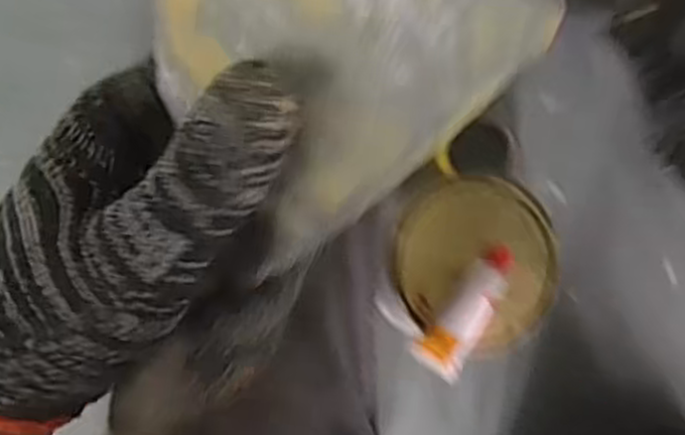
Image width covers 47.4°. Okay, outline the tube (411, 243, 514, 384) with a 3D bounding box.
[{"bbox_3d":[0.112,0.080,0.690,0.045,0.020,0.127,32,83,-4],"label":"tube"}]

